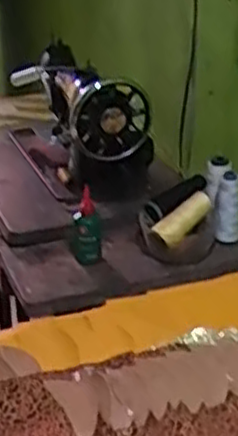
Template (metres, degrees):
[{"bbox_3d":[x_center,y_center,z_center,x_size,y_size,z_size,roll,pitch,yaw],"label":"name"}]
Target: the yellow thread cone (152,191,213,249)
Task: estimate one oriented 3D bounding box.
[{"bbox_3d":[0.100,0.000,1.113,0.110,0.035,0.033,-39,41,-26],"label":"yellow thread cone"}]

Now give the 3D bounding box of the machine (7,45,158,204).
[{"bbox_3d":[-0.068,-0.187,1.362,0.157,0.210,0.392,-10,29,-18],"label":"machine"}]

